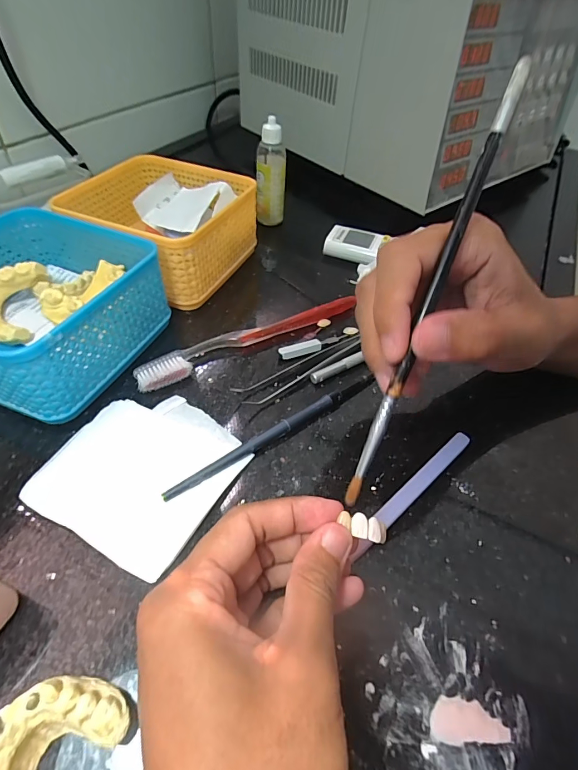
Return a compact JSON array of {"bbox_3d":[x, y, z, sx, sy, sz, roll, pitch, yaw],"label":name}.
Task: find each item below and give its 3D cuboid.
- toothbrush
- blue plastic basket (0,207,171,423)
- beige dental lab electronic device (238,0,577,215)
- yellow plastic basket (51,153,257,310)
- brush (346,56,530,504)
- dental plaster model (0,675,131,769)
[{"bbox_3d":[-0.026,-0.039,0.300,0.184,0.009,0.021,-23,54,-22],"label":"toothbrush"},{"bbox_3d":[-0.171,-0.054,0.273,0.130,0.063,0.130,17,50,11],"label":"blue plastic basket"},{"bbox_3d":[0.173,-0.458,0.560,0.407,0.205,0.375,-34,59,-29],"label":"beige dental lab electronic device"},{"bbox_3d":[-0.109,-0.142,0.348,0.128,0.056,0.127,20,50,13],"label":"yellow plastic basket"},{"bbox_3d":[0.058,-0.035,0.163,0.007,0.186,0.005,21,8,14],"label":"brush"},{"bbox_3d":[-0.088,0.133,0.140,0.038,0.025,0.054,26,52,18],"label":"dental plaster model"}]

